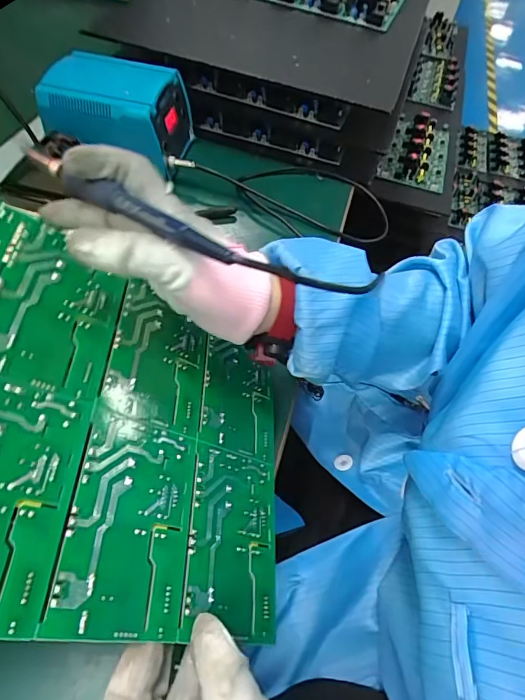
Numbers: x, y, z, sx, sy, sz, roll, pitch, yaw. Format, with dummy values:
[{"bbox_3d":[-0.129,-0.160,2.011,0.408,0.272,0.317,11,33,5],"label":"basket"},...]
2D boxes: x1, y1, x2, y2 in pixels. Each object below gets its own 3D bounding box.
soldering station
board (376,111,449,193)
[{"bbox_3d":[-0.171,-0.282,0.532,0.155,0.092,0.126,5,54,-2],"label":"soldering station"},{"bbox_3d":[0.378,-0.496,1.051,0.143,0.037,0.297,19,54,8],"label":"board"}]

